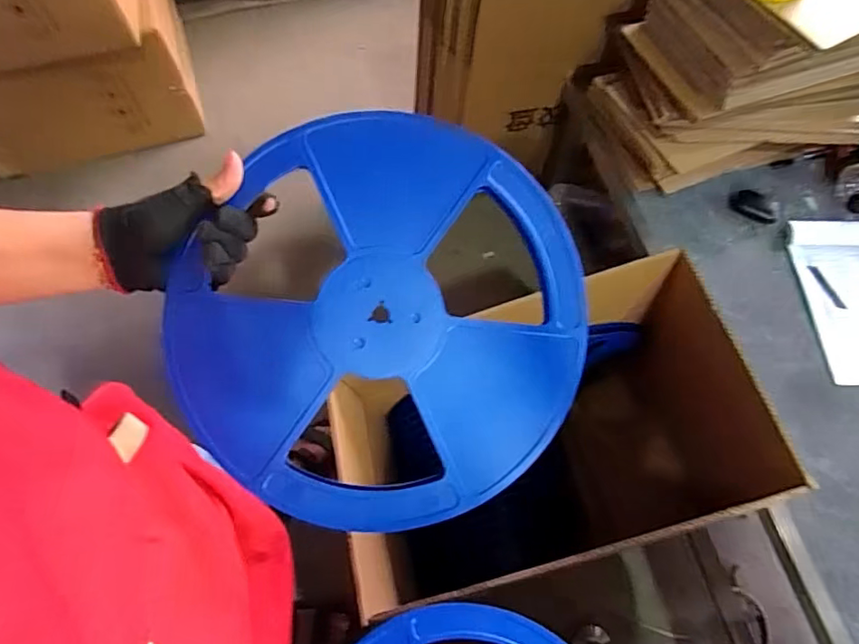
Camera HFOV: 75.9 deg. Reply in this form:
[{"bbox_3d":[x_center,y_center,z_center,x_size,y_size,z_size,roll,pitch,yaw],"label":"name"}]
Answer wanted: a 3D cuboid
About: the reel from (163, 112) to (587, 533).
[{"bbox_3d":[-0.032,-0.003,0.431,0.302,0.008,0.312,0,85,-4],"label":"reel"}]

